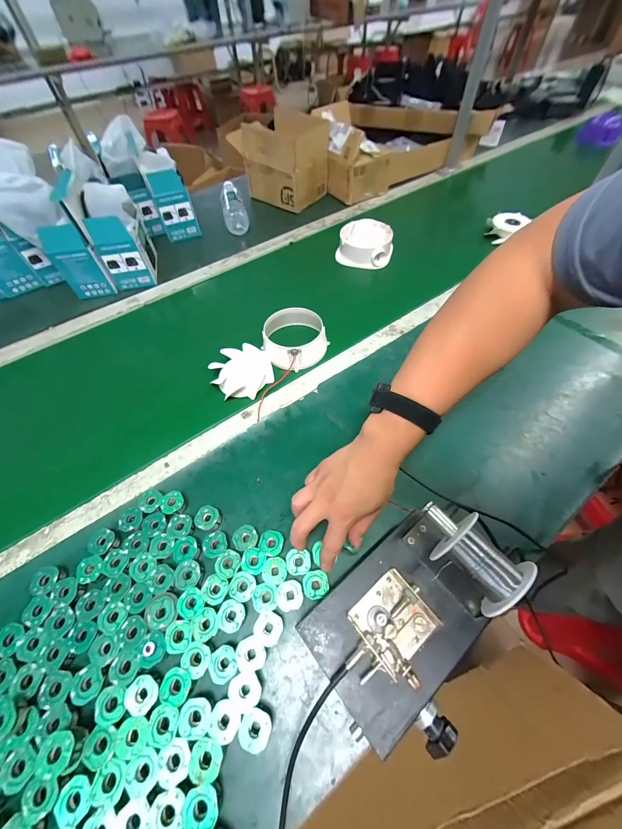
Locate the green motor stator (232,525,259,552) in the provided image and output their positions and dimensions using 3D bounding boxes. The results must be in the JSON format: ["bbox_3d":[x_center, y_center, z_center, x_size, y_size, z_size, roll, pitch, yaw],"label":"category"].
[{"bbox_3d":[-0.085,0.163,0.394,0.032,0.020,0.030,-1,57,2],"label":"green motor stator"}]

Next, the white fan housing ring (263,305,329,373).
[{"bbox_3d":[-0.030,-0.151,0.585,0.118,0.047,0.124,-1,57,2],"label":"white fan housing ring"}]

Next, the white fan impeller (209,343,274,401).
[{"bbox_3d":[-0.125,-0.080,0.551,0.104,0.031,0.100,-9,57,-4],"label":"white fan impeller"}]

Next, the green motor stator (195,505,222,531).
[{"bbox_3d":[-0.141,0.143,0.413,0.031,0.021,0.031,-1,57,2],"label":"green motor stator"}]

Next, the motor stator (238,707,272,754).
[{"bbox_3d":[-0.055,0.317,0.305,0.030,0.026,0.031,-1,57,2],"label":"motor stator"}]

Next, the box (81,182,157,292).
[{"bbox_3d":[-0.425,-0.402,0.680,0.100,0.166,0.134,-17,58,-8],"label":"box"}]

